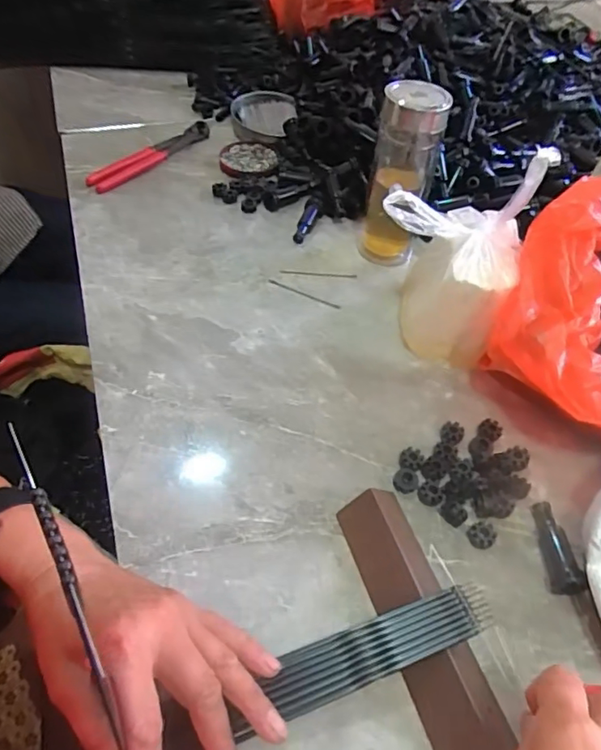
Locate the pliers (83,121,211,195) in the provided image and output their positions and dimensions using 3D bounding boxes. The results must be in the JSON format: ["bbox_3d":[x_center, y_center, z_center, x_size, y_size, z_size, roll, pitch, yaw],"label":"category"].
[{"bbox_3d":[-0.204,-0.298,0.717,0.045,0.012,0.192,32,56,20],"label":"pliers"}]

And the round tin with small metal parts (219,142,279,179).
[{"bbox_3d":[-0.069,-0.292,0.725,0.078,0.011,0.090,1,51,-3],"label":"round tin with small metal parts"}]

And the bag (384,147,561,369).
[{"bbox_3d":[0.141,-0.109,0.488,0.118,0.168,0.108,27,55,17],"label":"bag"}]

